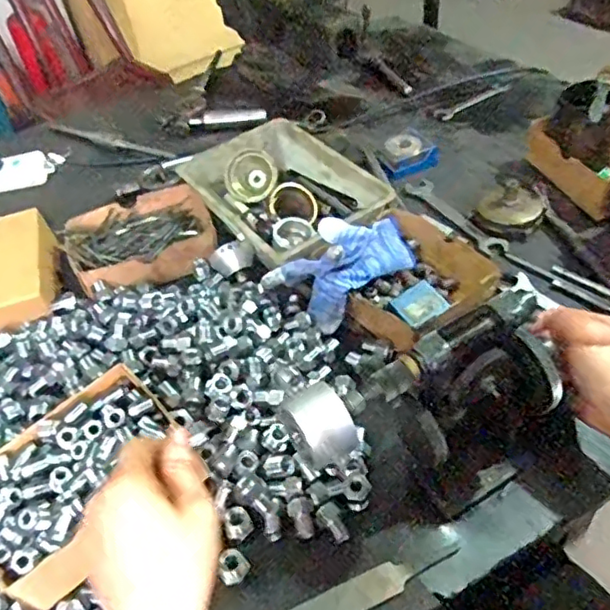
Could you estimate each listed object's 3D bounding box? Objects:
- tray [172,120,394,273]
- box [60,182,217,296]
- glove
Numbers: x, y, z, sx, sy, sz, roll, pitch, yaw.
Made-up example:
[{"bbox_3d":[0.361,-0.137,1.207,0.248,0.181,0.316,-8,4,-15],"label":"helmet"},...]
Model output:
[{"bbox_3d":[-0.031,-0.136,0.751,0.171,0.062,0.250,-30,49,-21],"label":"tray"},{"bbox_3d":[-0.198,-0.080,0.734,0.178,0.040,0.148,-24,47,-15],"label":"box"},{"bbox_3d":[0.048,-0.047,0.636,0.166,0.081,0.074,-29,49,-20],"label":"glove"}]

